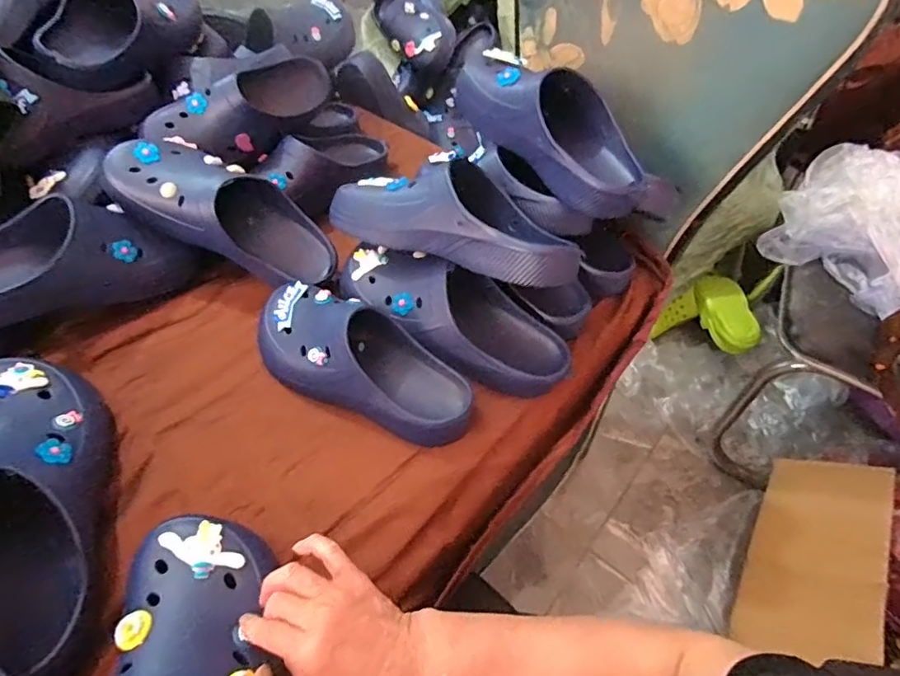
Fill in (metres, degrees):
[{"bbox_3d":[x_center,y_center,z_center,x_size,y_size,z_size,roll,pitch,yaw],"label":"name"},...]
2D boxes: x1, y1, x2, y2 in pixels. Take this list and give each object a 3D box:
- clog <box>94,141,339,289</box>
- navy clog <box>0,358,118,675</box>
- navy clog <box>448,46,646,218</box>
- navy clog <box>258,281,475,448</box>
[{"bbox_3d":[-0.260,-0.154,0.626,0.273,0.082,0.106,26,49,-16],"label":"clog"},{"bbox_3d":[-0.354,0.125,0.439,0.114,0.104,0.300,-17,54,-17],"label":"navy clog"},{"bbox_3d":[0.116,-0.240,0.600,0.103,0.084,0.269,-32,60,-26],"label":"navy clog"},{"bbox_3d":[-0.094,0.021,0.560,0.255,0.087,0.106,26,54,16],"label":"navy clog"}]

